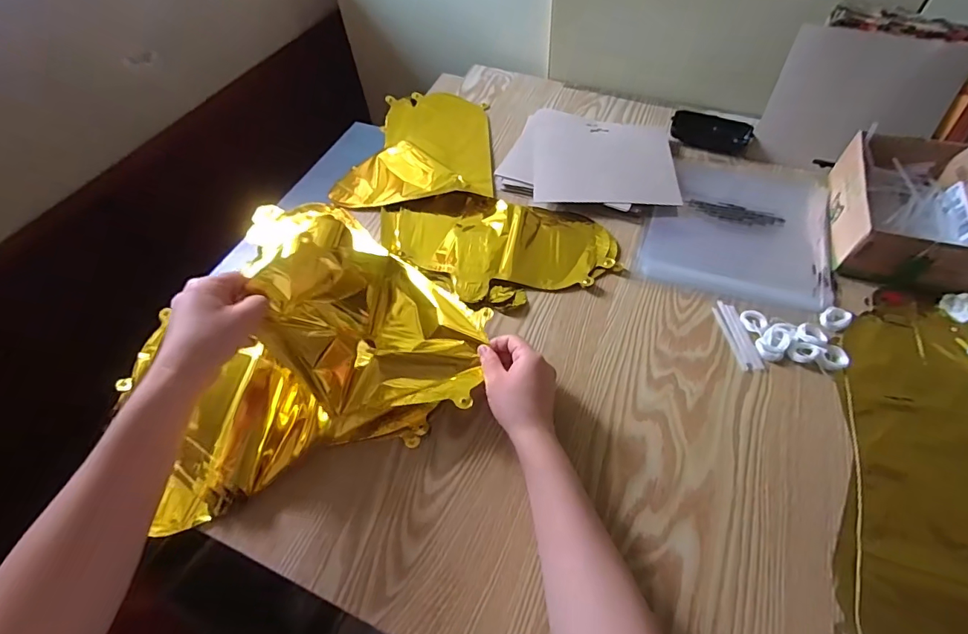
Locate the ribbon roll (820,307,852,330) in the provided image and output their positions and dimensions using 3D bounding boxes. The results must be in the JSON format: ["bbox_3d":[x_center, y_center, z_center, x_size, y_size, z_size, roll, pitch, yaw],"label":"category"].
[{"bbox_3d":[0.374,0.002,0.494,0.029,0.008,0.025,-31,60,-16],"label":"ribbon roll"}]

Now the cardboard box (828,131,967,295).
[{"bbox_3d":[0.501,-0.126,0.550,0.138,0.067,0.197,16,58,14],"label":"cardboard box"}]

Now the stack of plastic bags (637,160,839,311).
[{"bbox_3d":[0.325,-0.127,0.592,0.210,0.007,0.250,15,58,13],"label":"stack of plastic bags"}]

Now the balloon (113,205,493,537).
[{"bbox_3d":[-0.167,0.037,0.430,0.324,0.150,0.210,-35,61,-18],"label":"balloon"}]

